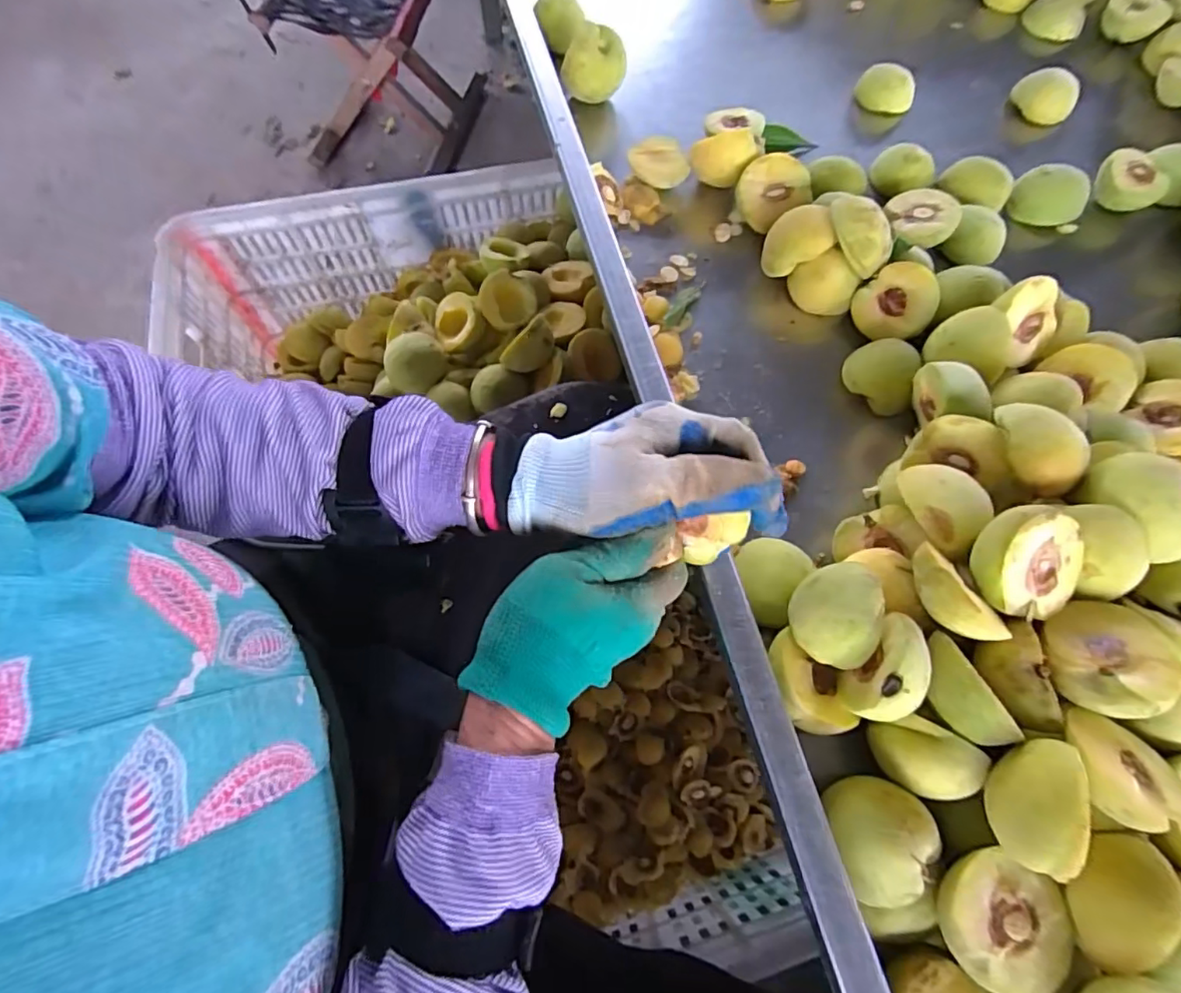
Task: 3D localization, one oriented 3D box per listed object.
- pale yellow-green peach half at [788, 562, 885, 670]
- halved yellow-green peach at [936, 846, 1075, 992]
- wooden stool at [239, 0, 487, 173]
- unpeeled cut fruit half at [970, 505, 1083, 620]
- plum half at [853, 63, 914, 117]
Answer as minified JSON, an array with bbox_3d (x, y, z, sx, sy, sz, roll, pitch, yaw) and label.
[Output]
[{"bbox_3d":[0.130,0.063,0.304,0.044,0.051,0.028,22,29,29],"label":"pale yellow-green peach half"},{"bbox_3d":[0.197,0.205,0.275,0.058,0.024,0.054,29,71,11],"label":"halved yellow-green peach"},{"bbox_3d":[-0.359,-0.754,0.982,0.270,0.254,0.255,7,68,2],"label":"wooden stool"},{"bbox_3d":[0.224,0.032,0.294,0.051,0.022,0.055,5,101,-17],"label":"unpeeled cut fruit half"},{"bbox_3d":[0.284,-0.392,0.549,0.054,0.025,0.038,25,70,10],"label":"plum half"}]

